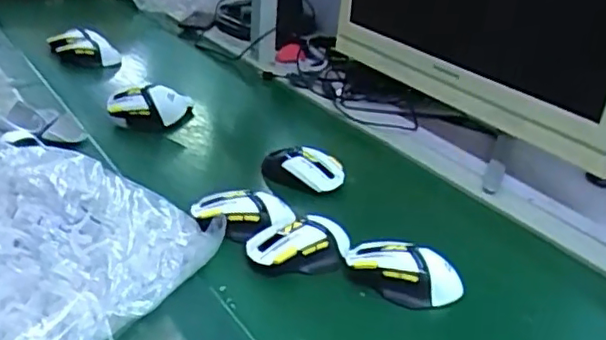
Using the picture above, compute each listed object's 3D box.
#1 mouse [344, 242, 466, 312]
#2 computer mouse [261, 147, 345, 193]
[{"bbox_3d":[0.103,0.107,0.637,0.119,0.042,0.056,15,30,20],"label":"mouse"},{"bbox_3d":[0.001,-0.004,0.844,0.113,0.046,0.060,12,29,16],"label":"computer mouse"}]

